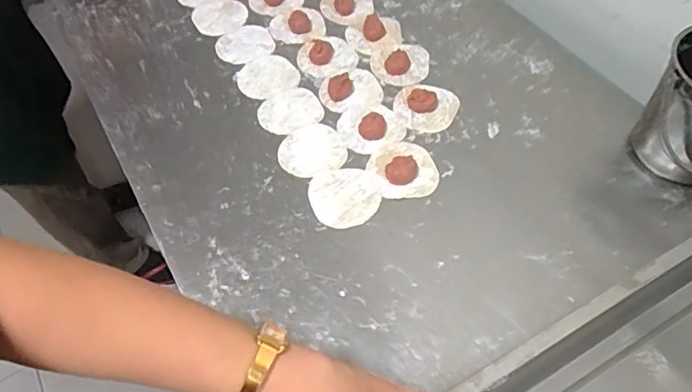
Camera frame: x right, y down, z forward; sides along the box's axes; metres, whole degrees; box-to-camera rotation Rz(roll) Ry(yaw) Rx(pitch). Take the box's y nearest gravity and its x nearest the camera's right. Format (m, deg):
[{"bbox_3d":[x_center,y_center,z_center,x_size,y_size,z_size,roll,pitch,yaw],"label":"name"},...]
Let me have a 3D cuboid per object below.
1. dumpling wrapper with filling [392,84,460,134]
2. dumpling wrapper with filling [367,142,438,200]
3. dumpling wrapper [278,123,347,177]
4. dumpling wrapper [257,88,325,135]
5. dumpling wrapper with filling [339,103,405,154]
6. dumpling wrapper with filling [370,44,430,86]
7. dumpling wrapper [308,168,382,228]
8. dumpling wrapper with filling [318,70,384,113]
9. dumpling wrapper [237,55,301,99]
[{"bbox_3d":[0.104,-0.119,0.668,0.082,0.020,0.077,-1,58,2],"label":"dumpling wrapper with filling"},{"bbox_3d":[0.069,-0.036,0.613,0.077,0.018,0.081,-13,58,-6],"label":"dumpling wrapper with filling"},{"bbox_3d":[-0.041,-0.057,0.639,0.082,0.005,0.076,-1,58,2],"label":"dumpling wrapper"},{"bbox_3d":[-0.073,-0.112,0.681,0.083,0.004,0.069,-26,60,-13],"label":"dumpling wrapper"},{"bbox_3d":[0.033,-0.092,0.651,0.080,0.019,0.071,-22,59,-11],"label":"dumpling wrapper with filling"},{"bbox_3d":[0.076,-0.189,0.723,0.080,0.012,0.079,2,58,4],"label":"dumpling wrapper with filling"},{"bbox_3d":[-0.001,0.001,0.600,0.078,0.004,0.076,-18,61,-10],"label":"dumpling wrapper"},{"bbox_3d":[0.006,-0.151,0.694,0.081,0.018,0.078,-10,58,-4],"label":"dumpling wrapper with filling"},{"bbox_3d":[-0.109,-0.166,0.721,0.081,0.004,0.080,-2,56,3],"label":"dumpling wrapper"}]

